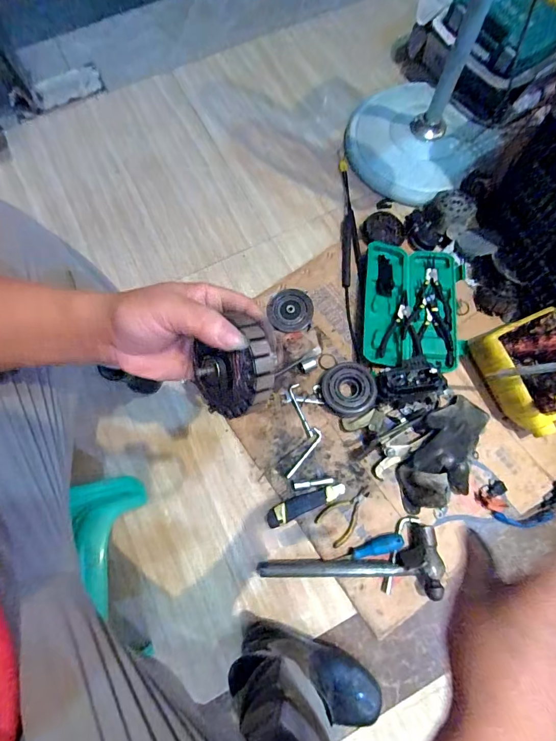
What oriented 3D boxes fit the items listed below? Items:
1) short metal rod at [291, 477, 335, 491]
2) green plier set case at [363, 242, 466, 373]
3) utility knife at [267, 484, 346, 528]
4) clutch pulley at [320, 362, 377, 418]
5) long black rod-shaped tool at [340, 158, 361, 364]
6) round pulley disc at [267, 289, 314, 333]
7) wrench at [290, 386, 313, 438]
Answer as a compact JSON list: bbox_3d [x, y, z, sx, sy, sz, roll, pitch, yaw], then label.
[{"bbox_3d":[0.071,0.225,0.733,0.083,0.012,0.016,-10,73,-1],"label":"short metal rod"},{"bbox_3d":[0.303,-0.145,0.817,0.214,0.034,0.293,6,73,4],"label":"green plier set case"},{"bbox_3d":[0.055,0.260,0.721,0.161,0.023,0.037,-23,74,-5],"label":"utility knife"},{"bbox_3d":[0.145,0.040,0.764,0.108,0.034,0.107,-1,73,2],"label":"clutch pulley"},{"bbox_3d":[0.179,-0.294,0.913,0.043,0.034,0.575,2,73,2],"label":"long black rod-shaped tool"},{"bbox_3d":[0.028,-0.137,0.833,0.097,0.019,0.102,-1,73,2],"label":"round pulley disc"},{"bbox_3d":[0.051,0.085,0.779,0.024,0.004,0.116,-20,74,-4],"label":"wrench"}]

